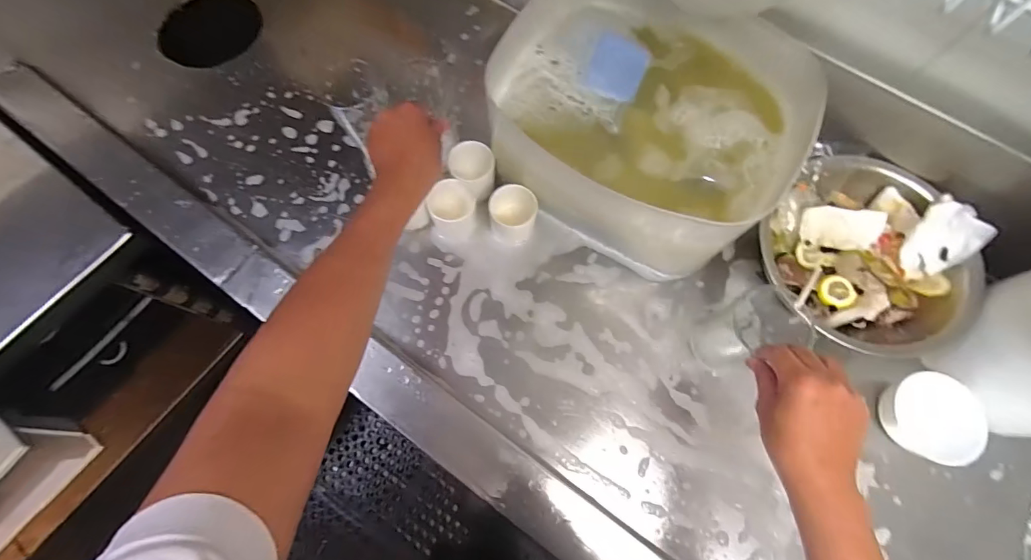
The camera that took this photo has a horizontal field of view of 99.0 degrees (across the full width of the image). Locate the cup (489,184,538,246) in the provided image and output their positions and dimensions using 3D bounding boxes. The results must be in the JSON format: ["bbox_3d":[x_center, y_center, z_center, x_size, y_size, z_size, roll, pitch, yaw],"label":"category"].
[{"bbox_3d":[-0.003,-0.090,0.623,0.062,0.075,0.057,0,73,-1],"label":"cup"}]

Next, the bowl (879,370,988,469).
[{"bbox_3d":[0.521,0.174,0.557,0.097,0.050,0.106,0,73,-1],"label":"bowl"}]

